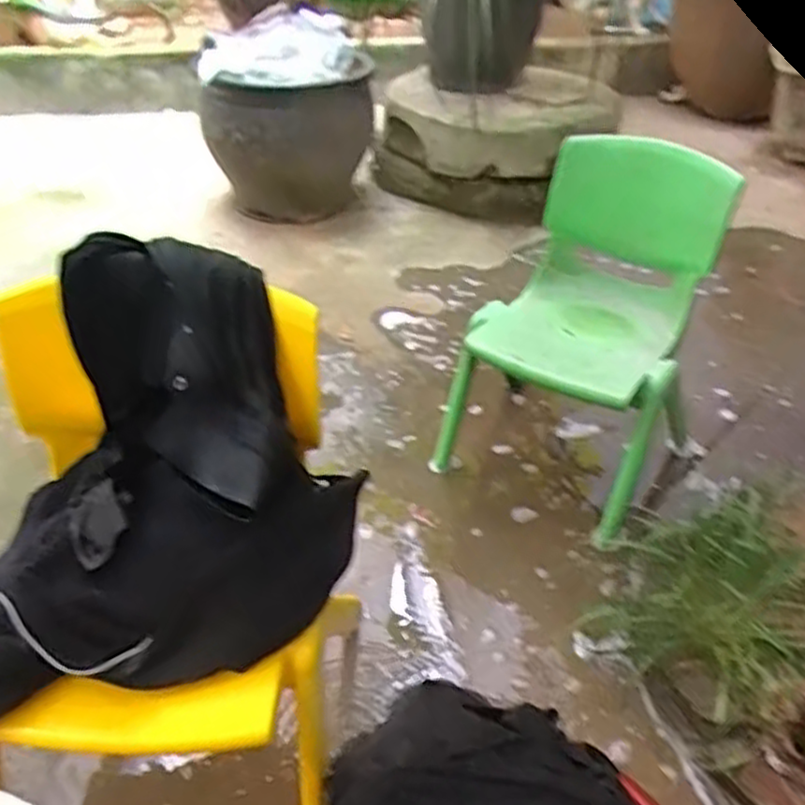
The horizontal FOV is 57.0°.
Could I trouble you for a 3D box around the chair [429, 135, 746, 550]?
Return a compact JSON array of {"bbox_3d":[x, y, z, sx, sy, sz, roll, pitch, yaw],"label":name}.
[{"bbox_3d":[0.282,-0.122,1.149,0.319,0.487,0.381,25,44,29],"label":"chair"}]

